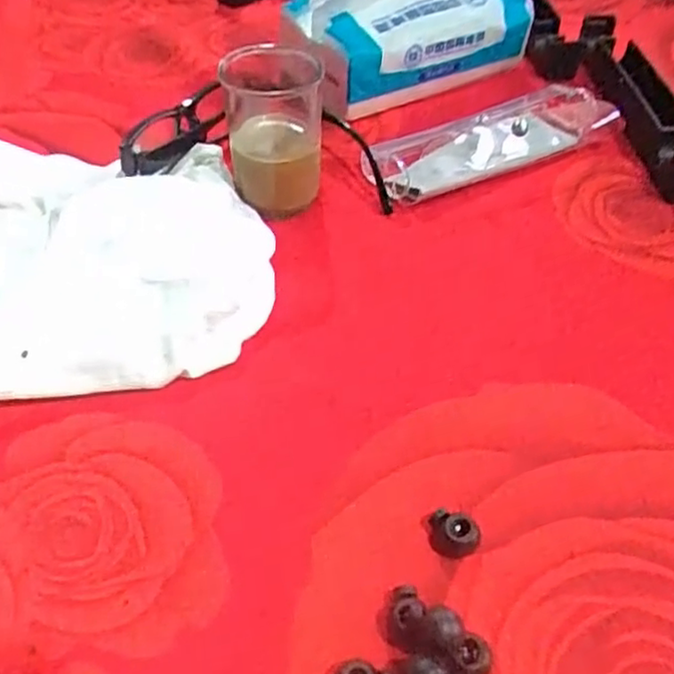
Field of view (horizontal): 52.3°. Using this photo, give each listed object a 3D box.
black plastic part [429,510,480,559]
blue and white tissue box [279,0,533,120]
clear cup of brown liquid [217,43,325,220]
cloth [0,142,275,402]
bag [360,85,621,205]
[{"bbox_3d":[0.044,0.074,0.258,0.019,0.011,0.014,17,50,15],"label":"black plastic part"},{"bbox_3d":[0.052,-0.213,0.464,0.170,0.066,0.068,-18,51,-15],"label":"blue and white tissue box"},{"bbox_3d":[-0.034,-0.111,0.378,0.050,0.079,0.055,0,48,0],"label":"clear cup of brown liquid"},{"bbox_3d":[-0.153,-0.041,0.341,0.238,0.040,0.170,0,48,0],"label":"cloth"},{"bbox_3d":[0.097,-0.123,0.428,0.161,0.021,0.050,-21,51,-18],"label":"bag"}]

